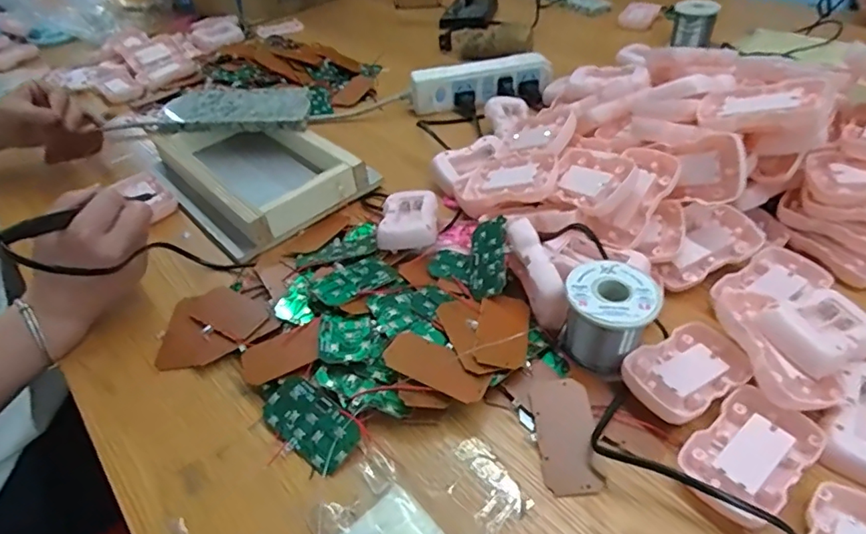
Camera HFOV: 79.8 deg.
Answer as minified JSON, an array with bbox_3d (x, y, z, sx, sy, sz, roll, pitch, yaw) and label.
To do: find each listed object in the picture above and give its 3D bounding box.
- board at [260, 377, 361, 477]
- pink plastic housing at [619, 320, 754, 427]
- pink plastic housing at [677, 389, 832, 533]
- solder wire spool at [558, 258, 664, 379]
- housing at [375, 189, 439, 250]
[{"bbox_3d":[-0.084,0.106,0.353,0.074,0.004,0.038,31,72,29],"label":"board"},{"bbox_3d":[0.174,0.072,0.356,0.083,0.018,0.054,-24,46,-21],"label":"pink plastic housing"},{"bbox_3d":[0.191,0.115,0.316,0.089,0.016,0.053,-30,48,-26],"label":"pink plastic housing"},{"bbox_3d":[0.124,0.035,0.369,0.059,0.055,0.057,22,48,26],"label":"solder wire spool"},{"bbox_3d":[-0.024,-0.046,0.489,0.055,0.028,0.081,-3,42,1],"label":"housing"}]

